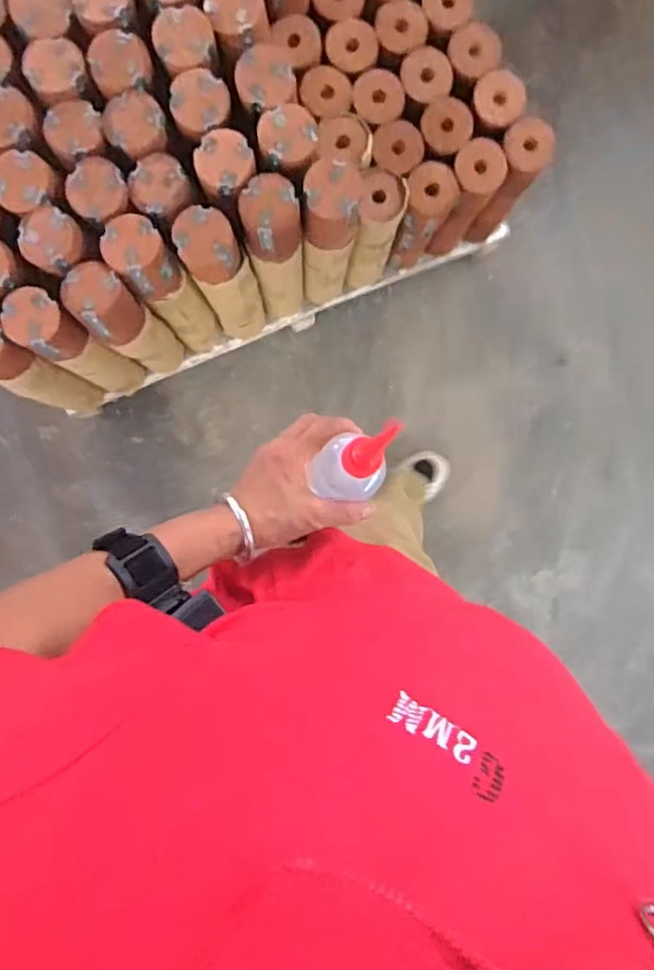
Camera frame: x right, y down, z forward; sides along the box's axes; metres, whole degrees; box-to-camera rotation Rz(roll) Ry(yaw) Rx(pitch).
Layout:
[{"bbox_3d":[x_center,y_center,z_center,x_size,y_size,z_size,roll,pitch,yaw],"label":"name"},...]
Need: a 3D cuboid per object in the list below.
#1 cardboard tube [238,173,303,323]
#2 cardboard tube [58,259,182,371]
[{"bbox_3d":[-0.086,-0.366,1.008,0.089,0.416,0.097,-13,87,2],"label":"cardboard tube"},{"bbox_3d":[-0.320,-0.257,1.012,0.089,0.407,0.088,-45,87,0],"label":"cardboard tube"}]

